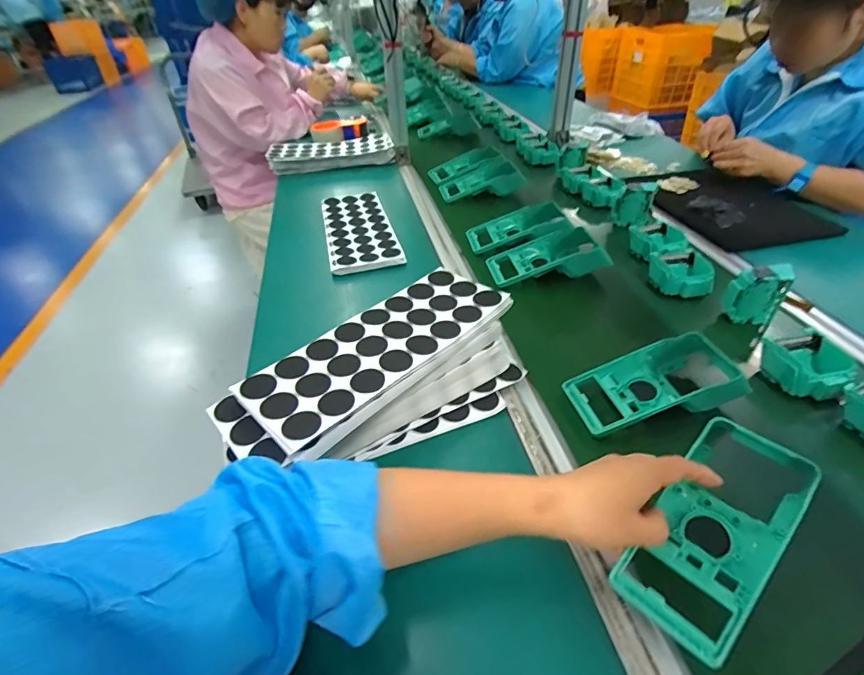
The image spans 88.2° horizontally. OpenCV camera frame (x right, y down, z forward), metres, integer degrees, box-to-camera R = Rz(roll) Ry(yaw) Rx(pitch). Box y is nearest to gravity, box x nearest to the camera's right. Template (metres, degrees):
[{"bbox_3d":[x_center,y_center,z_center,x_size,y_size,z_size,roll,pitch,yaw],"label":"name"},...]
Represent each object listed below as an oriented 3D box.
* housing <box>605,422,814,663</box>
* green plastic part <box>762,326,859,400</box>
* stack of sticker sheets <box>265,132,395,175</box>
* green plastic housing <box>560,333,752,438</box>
[{"bbox_3d":[0.222,0.151,0.348,0.175,0.039,0.081,-41,53,-21],"label":"housing"},{"bbox_3d":[0.444,0.037,0.523,0.086,0.035,0.093,-14,42,-14],"label":"green plastic part"},{"bbox_3d":[-0.263,-0.479,1.157,0.313,0.047,0.126,-14,40,-13],"label":"stack of sticker sheets"},{"bbox_3d":[0.257,0.052,0.501,0.193,0.049,0.099,-9,40,-7],"label":"green plastic housing"}]

